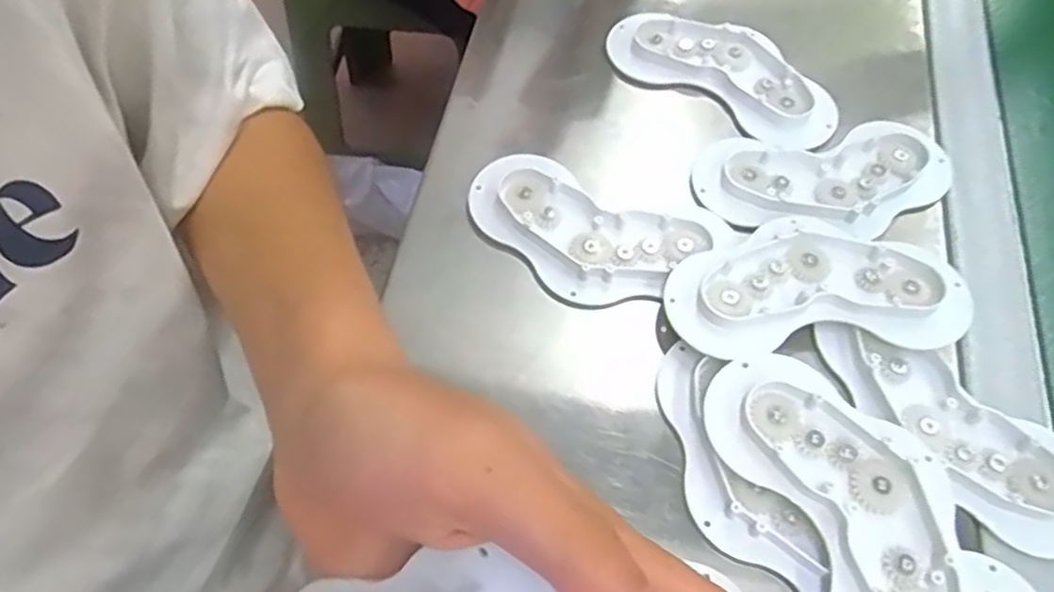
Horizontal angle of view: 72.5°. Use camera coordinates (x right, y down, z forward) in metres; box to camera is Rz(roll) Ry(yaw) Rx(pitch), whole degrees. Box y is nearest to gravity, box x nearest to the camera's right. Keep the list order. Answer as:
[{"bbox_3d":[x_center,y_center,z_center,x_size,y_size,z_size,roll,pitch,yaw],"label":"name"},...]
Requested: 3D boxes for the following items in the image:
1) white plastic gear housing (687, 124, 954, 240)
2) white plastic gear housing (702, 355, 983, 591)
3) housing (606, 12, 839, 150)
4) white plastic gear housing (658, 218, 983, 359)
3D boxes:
[{"bbox_3d":[0.173,-0.067,0.416,0.145,0.017,0.067,-4,60,-2],"label":"white plastic gear housing"},{"bbox_3d":[0.141,0.088,0.309,0.078,0.021,0.146,-22,63,-12],"label":"white plastic gear housing"},{"bbox_3d":[0.124,-0.143,0.456,0.147,0.017,0.066,34,66,18],"label":"housing"},{"bbox_3d":[0.144,-0.007,0.363,0.144,0.013,0.075,-4,60,-2],"label":"white plastic gear housing"}]

